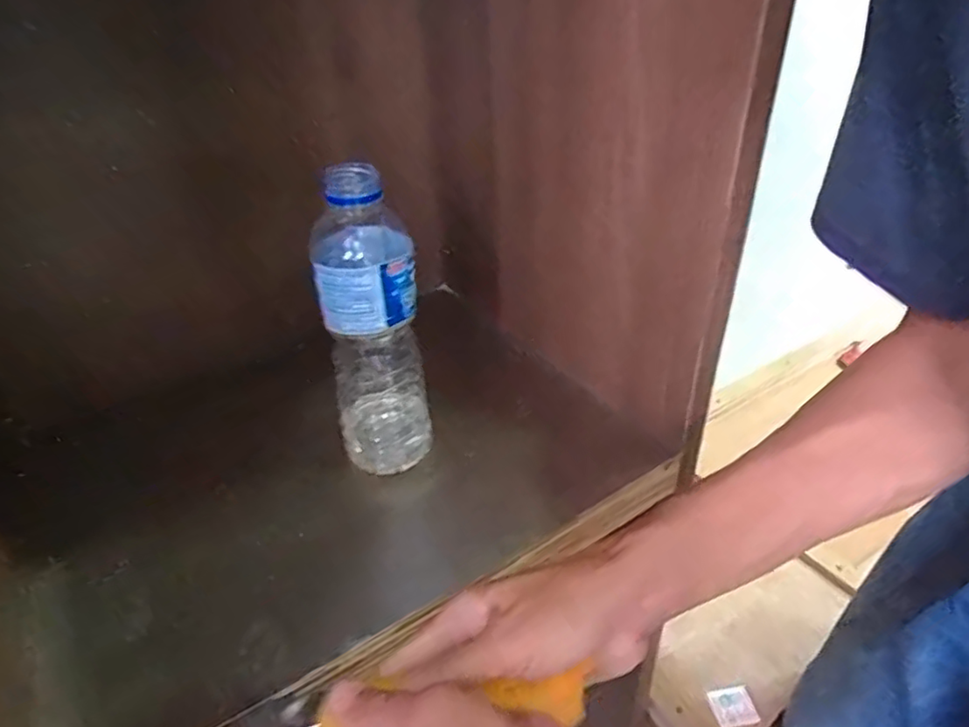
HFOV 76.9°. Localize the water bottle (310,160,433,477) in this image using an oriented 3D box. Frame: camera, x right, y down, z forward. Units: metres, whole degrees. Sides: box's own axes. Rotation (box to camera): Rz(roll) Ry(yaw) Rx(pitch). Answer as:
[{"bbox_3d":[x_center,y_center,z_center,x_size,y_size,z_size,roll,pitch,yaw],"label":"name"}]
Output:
[{"bbox_3d":[-0.071,-0.019,0.385,0.062,0.194,0.052,-7,34,-6],"label":"water bottle"}]

